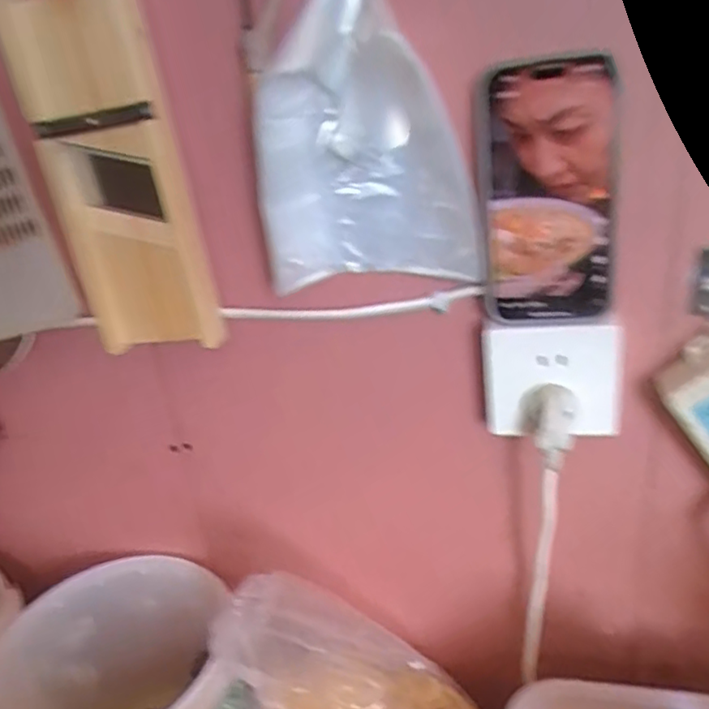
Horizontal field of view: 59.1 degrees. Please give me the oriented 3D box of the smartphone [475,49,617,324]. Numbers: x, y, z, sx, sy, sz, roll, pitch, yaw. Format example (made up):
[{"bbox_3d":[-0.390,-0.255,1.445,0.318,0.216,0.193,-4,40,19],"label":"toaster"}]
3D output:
[{"bbox_3d":[0.121,-0.098,0.394,0.082,0.157,0.013,0,26,15],"label":"smartphone"}]

